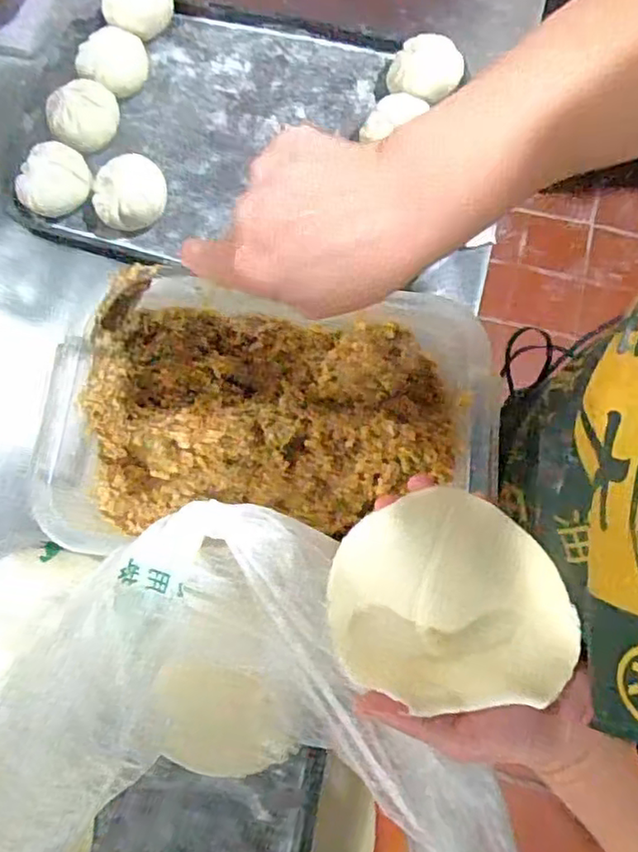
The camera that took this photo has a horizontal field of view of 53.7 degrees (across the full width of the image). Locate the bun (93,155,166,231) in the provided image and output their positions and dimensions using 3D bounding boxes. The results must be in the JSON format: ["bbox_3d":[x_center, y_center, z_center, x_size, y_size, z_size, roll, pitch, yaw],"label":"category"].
[{"bbox_3d":[-0.174,-0.212,0.590,0.069,0.056,0.055,-29,75,-7],"label":"bun"}]

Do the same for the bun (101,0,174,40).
[{"bbox_3d":[-0.186,-0.434,0.659,0.067,0.046,0.067,2,74,2],"label":"bun"}]

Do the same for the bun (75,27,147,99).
[{"bbox_3d":[-0.205,-0.368,0.637,0.058,0.038,0.065,8,74,3],"label":"bun"}]

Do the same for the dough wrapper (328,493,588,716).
[{"bbox_3d":[0.069,0.091,0.335,0.124,0.027,0.105,-5,73,0],"label":"dough wrapper"}]

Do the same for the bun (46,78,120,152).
[{"bbox_3d":[-0.228,-0.299,0.616,0.066,0.041,0.063,0,73,1],"label":"bun"}]

